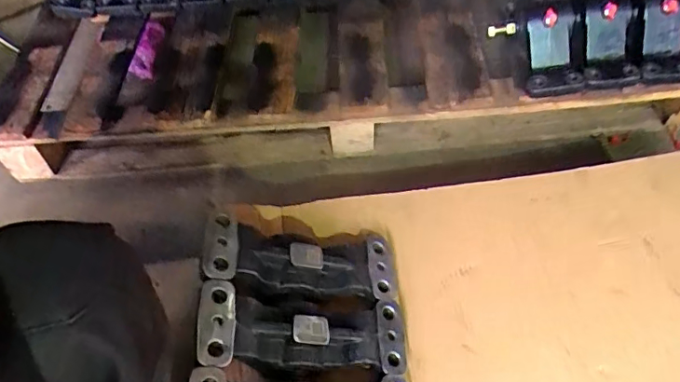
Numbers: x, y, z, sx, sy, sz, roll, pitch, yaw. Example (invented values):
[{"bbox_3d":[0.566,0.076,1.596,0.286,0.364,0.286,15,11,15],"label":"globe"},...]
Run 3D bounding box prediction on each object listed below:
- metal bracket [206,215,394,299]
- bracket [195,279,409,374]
[{"bbox_3d":[-0.042,0.077,0.591,0.225,0.038,0.083,12,42,-24],"label":"metal bracket"},{"bbox_3d":[-0.034,0.148,0.540,0.217,0.035,0.077,13,42,-23],"label":"bracket"}]

